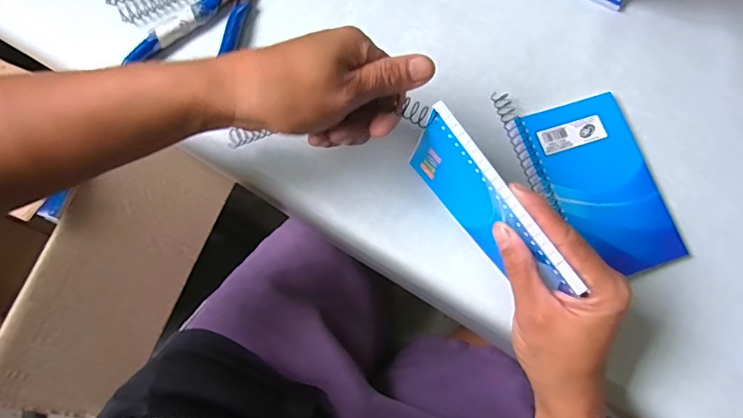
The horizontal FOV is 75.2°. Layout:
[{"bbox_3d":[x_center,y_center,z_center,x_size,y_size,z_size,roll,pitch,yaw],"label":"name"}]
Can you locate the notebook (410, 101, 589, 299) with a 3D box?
[{"bbox_3d":[0.070,0.001,0.300,0.014,0.075,0.125,-36,80,-9],"label":"notebook"}]

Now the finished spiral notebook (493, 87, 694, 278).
[{"bbox_3d":[0.157,-0.023,0.348,0.084,0.010,0.146,-18,78,-5],"label":"finished spiral notebook"}]

